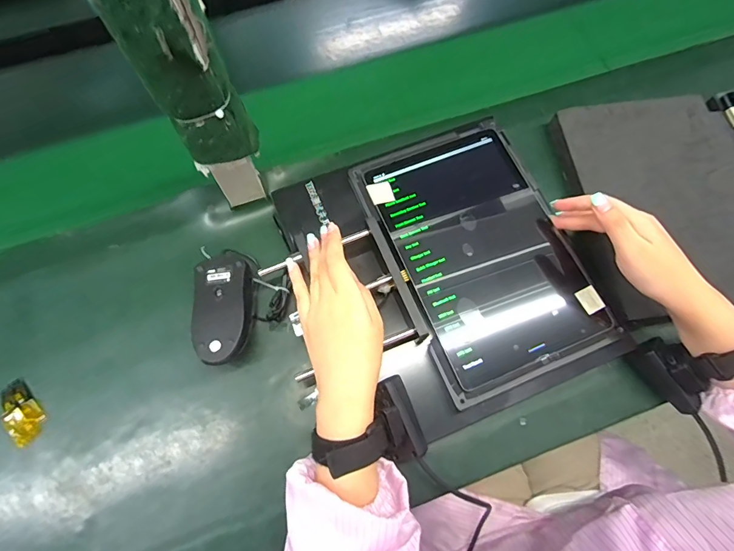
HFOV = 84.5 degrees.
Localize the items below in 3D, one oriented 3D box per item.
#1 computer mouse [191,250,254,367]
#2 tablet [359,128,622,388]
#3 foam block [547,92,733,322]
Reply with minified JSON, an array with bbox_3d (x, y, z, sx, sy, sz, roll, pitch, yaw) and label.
[{"bbox_3d":[-0.146,0.034,0.416,0.054,0.043,0.112,-7,72,-3],"label":"computer mouse"},{"bbox_3d":[0.120,-0.033,0.424,0.167,0.011,0.253,-21,74,-8],"label":"tablet"},{"bbox_3d":[0.340,-0.086,0.459,0.212,0.036,0.254,-8,72,-4],"label":"foam block"}]

